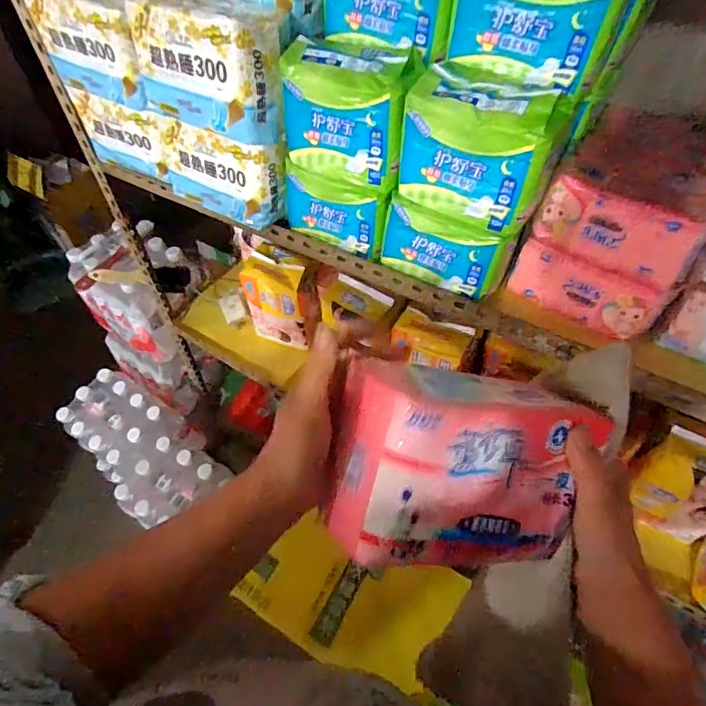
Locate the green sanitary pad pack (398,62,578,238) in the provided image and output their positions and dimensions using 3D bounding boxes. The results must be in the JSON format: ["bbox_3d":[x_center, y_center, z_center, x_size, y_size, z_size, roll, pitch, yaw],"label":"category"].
[{"bbox_3d":[0.116,-0.189,0.419,0.139,0.104,0.074,25,56,20],"label":"green sanitary pad pack"}]

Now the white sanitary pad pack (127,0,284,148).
[{"bbox_3d":[-0.147,-0.302,0.480,0.170,0.106,0.083,30,58,22],"label":"white sanitary pad pack"}]

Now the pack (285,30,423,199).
[{"bbox_3d":[0.001,-0.247,0.472,0.134,0.109,0.083,25,56,19],"label":"pack"}]

